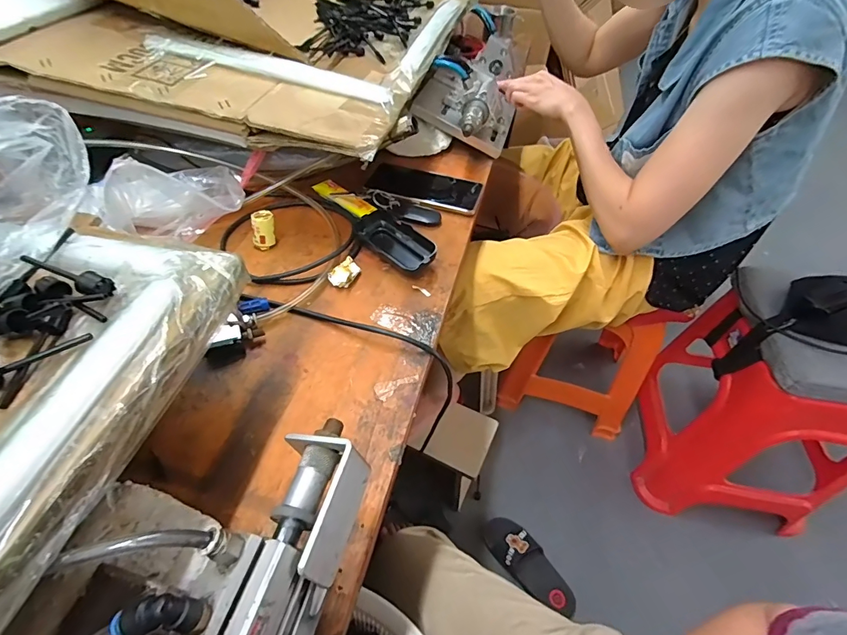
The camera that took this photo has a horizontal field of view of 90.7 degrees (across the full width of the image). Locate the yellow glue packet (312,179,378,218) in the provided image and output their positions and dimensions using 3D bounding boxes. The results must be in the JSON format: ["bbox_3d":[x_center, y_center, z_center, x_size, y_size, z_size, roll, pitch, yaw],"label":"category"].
[{"bbox_3d":[-0.105,-0.164,0.572,0.114,0.012,0.033,37,58,26],"label":"yellow glue packet"}]

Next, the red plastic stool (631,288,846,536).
[{"bbox_3d":[0.752,0.233,0.937,0.390,0.456,0.313,9,50,6],"label":"red plastic stool"}]

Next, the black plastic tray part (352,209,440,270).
[{"bbox_3d":[-0.031,-0.093,0.518,0.116,0.026,0.046,36,58,26],"label":"black plastic tray part"}]

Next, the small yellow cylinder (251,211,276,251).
[{"bbox_3d":[-0.195,-0.107,0.509,0.030,0.040,0.026,-16,52,-15],"label":"small yellow cylinder"}]

